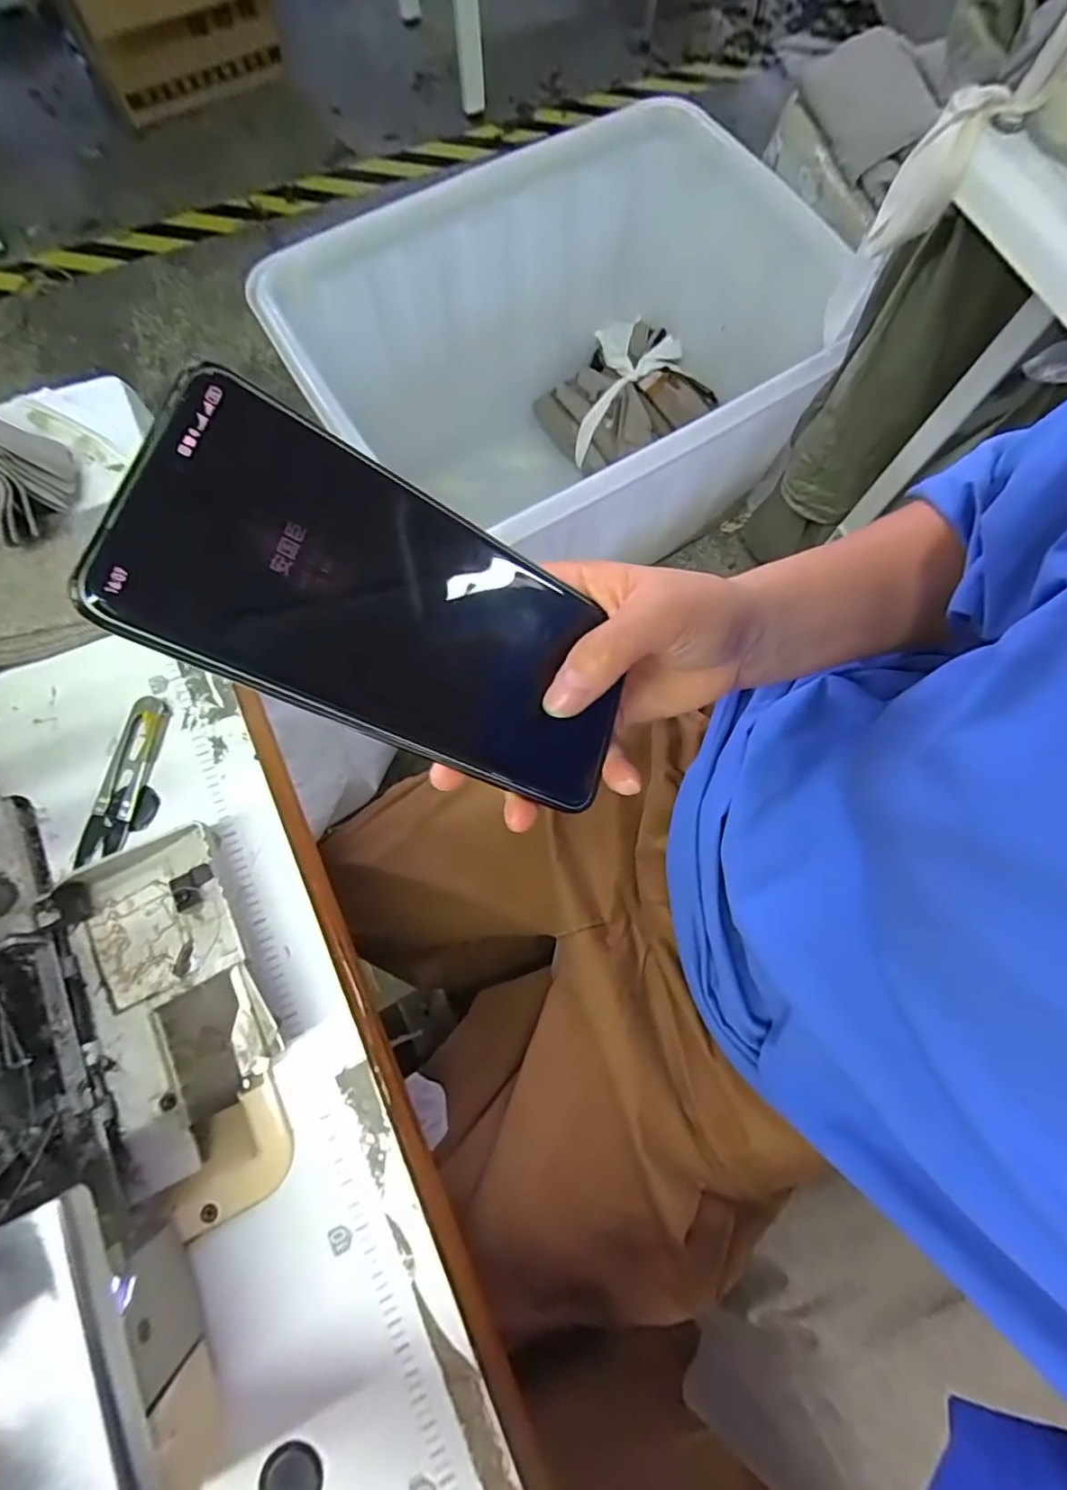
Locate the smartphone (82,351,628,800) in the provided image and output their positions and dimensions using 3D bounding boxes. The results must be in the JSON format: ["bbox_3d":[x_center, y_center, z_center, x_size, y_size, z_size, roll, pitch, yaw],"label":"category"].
[{"bbox_3d":[-0.039,-0.042,0.188,0.156,0.008,0.081,24,73,-29],"label":"smartphone"}]

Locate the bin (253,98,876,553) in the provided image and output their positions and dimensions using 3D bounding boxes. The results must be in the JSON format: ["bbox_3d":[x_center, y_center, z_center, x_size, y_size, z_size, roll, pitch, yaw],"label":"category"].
[{"bbox_3d":[0.056,-0.549,1.009,0.793,0.546,0.575,-25,76,-8],"label":"bin"}]

